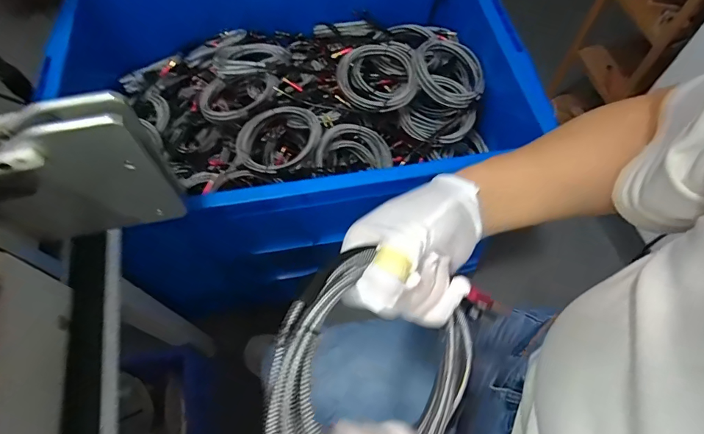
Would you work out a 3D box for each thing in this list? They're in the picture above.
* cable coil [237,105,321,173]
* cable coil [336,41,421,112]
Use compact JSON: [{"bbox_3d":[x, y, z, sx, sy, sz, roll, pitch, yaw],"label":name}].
[{"bbox_3d":[-0.126,-0.130,0.714,0.145,0.029,0.140,-1,62,1],"label":"cable coil"},{"bbox_3d":[0.047,-0.261,0.790,0.147,0.042,0.165,-5,62,-1],"label":"cable coil"}]

